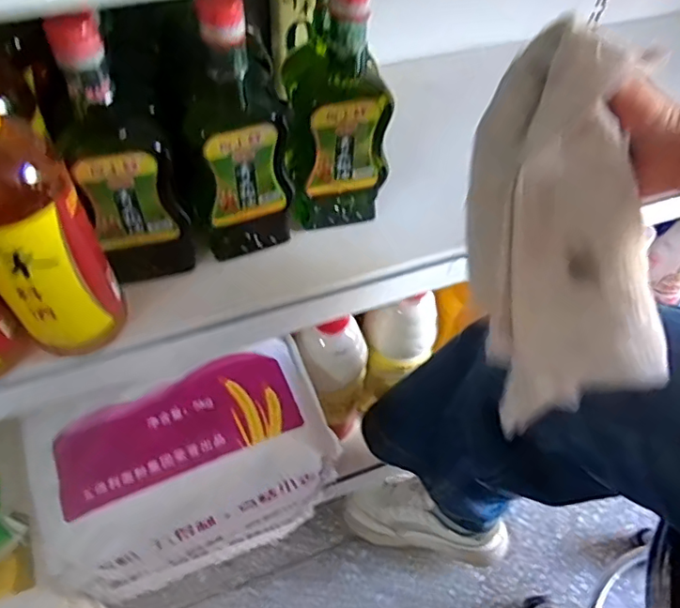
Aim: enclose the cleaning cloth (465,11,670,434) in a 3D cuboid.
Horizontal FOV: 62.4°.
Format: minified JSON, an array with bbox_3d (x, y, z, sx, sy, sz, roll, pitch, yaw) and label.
[{"bbox_3d":[0.151,-0.044,0.399,0.125,0.269,0.038,0,11,35],"label":"cleaning cloth"}]

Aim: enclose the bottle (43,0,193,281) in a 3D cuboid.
[{"bbox_3d":[-0.152,-0.101,0.402,0.082,0.208,0.052,-24,60,-18],"label":"bottle"}]

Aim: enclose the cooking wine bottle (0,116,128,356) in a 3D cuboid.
[{"bbox_3d":[-0.197,-0.043,0.360,0.072,0.198,0.057,-30,63,-21],"label":"cooking wine bottle"}]

